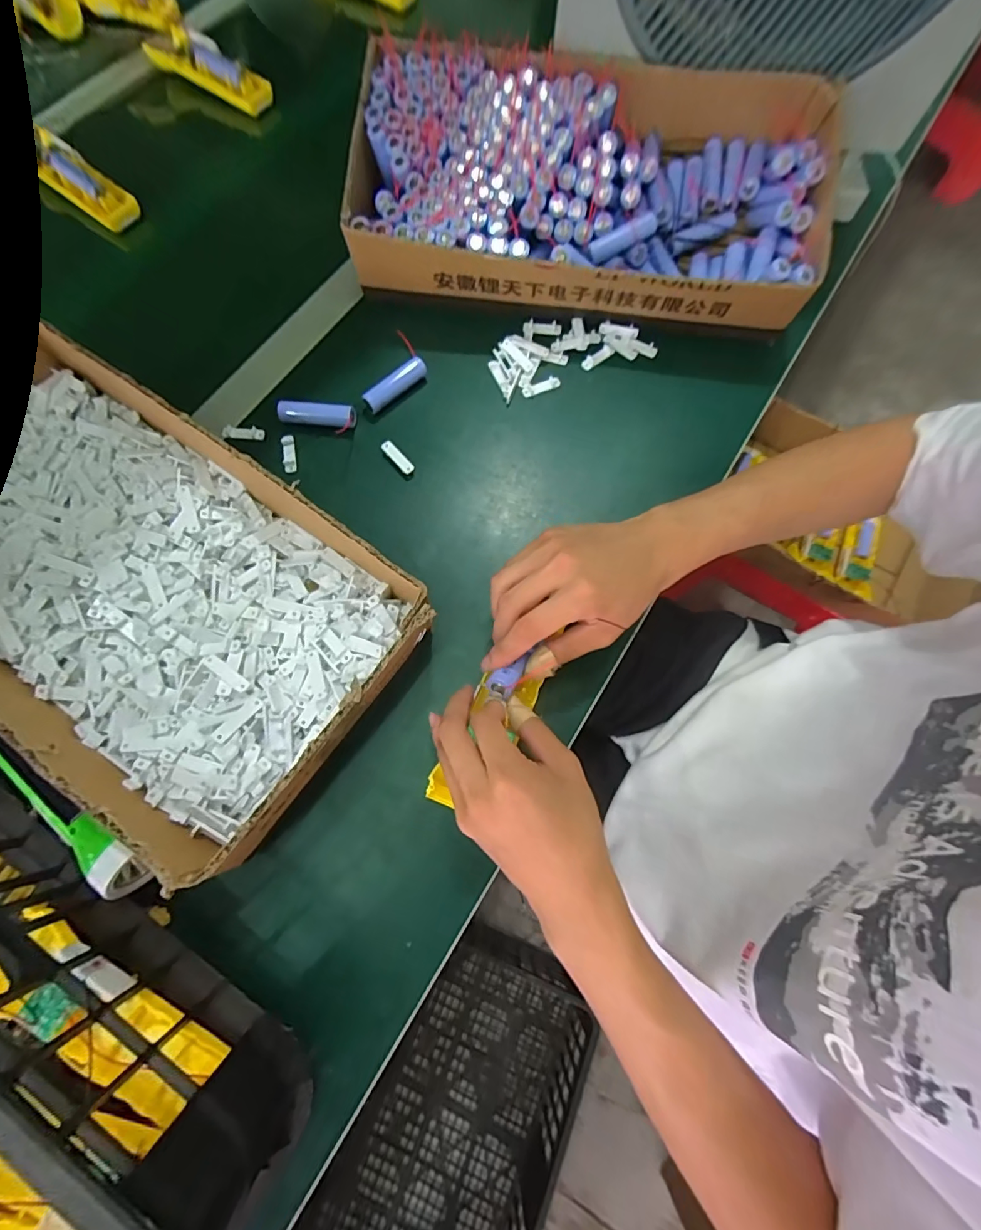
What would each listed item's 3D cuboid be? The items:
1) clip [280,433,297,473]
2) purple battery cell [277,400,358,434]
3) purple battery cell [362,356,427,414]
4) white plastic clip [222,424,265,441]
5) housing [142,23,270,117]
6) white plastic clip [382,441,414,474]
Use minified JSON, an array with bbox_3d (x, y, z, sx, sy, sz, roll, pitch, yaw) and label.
[{"bbox_3d":[-0.179,-0.143,0.421,0.012,0.005,0.037,-12,74,-4],"label":"clip"},{"bbox_3d":[-0.155,-0.179,0.428,0.069,0.016,0.019,4,73,1],"label":"purple battery cell"},{"bbox_3d":[-0.085,-0.210,0.435,0.066,0.020,0.016,-42,78,-12],"label":"purple battery cell"},{"bbox_3d":[-0.223,-0.164,0.426,0.037,0.005,0.012,6,72,0],"label":"white plastic clip"},{"bbox_3d":[-0.337,-0.652,0.568,0.167,0.040,0.044,35,76,9],"label":"housing"},{"bbox_3d":[-0.082,-0.139,0.419,0.011,0.007,0.037,-40,78,-11],"label":"white plastic clip"}]

